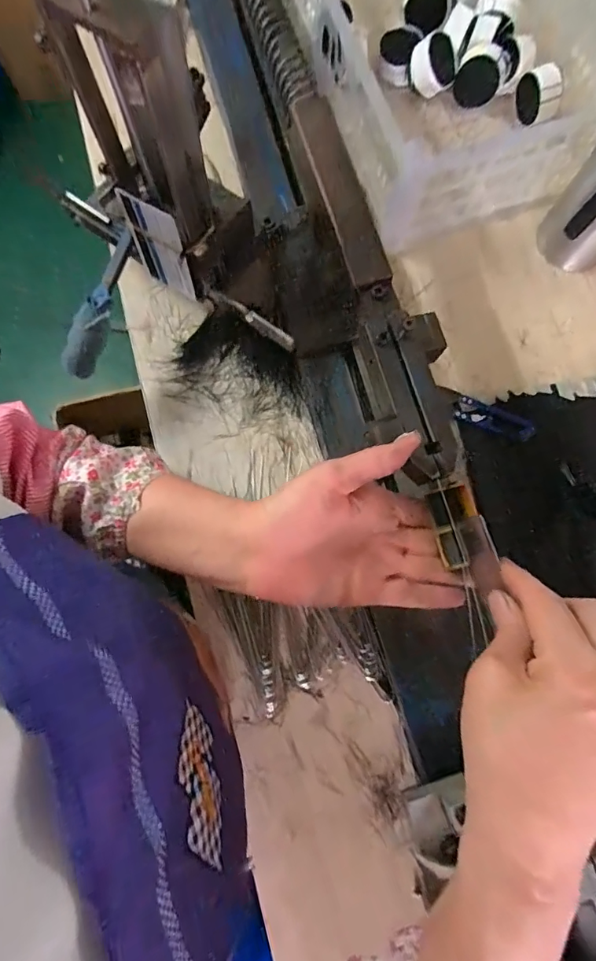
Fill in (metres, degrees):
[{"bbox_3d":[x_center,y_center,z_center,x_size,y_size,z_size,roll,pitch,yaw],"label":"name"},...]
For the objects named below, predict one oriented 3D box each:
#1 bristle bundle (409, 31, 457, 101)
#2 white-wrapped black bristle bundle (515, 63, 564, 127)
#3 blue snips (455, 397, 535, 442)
[{"bbox_3d":[0.156,-0.474,0.513,0.046,0.035,0.042,0,80,-1],"label":"bristle bundle"},{"bbox_3d":[0.272,-0.433,0.505,0.024,0.053,0.054,-25,81,-5],"label":"white-wrapped black bristle bundle"},{"bbox_3d":[0.203,-0.063,0.462,0.081,0.005,0.023,19,80,3],"label":"blue snips"}]

